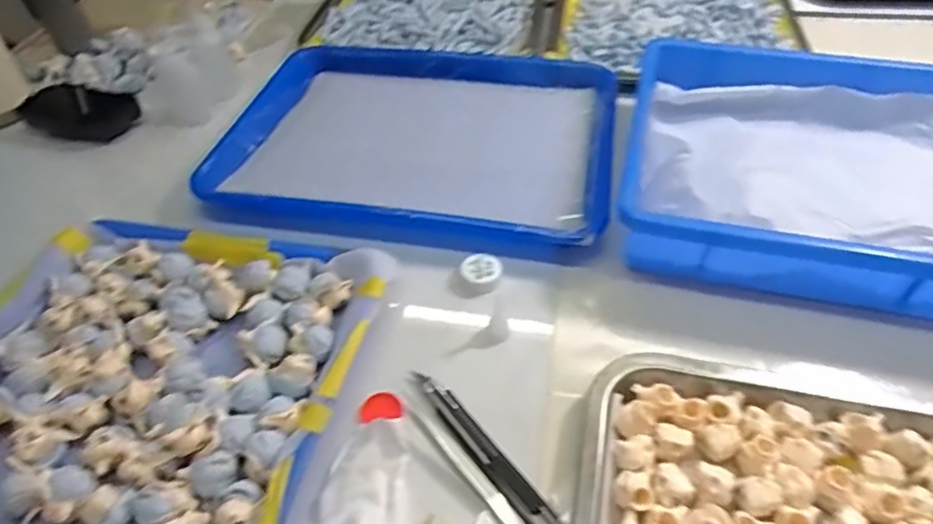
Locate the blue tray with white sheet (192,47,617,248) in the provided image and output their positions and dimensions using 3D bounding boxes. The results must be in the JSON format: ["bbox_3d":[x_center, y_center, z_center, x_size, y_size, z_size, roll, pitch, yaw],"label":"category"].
[{"bbox_3d":[-0.040,-0.117,0.531,0.331,0.027,0.251,6,48,9],"label":"blue tray with white sheet"}]

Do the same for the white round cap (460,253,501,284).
[{"bbox_3d":[0.011,0.006,0.427,0.029,0.012,0.022,-6,47,-2],"label":"white round cap"}]

